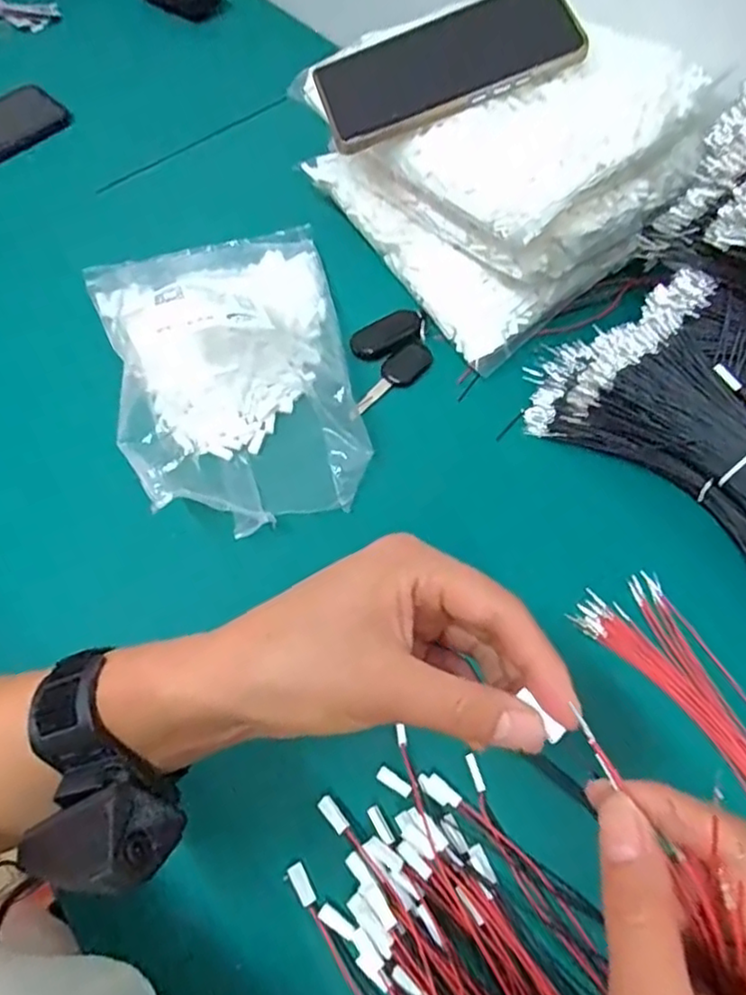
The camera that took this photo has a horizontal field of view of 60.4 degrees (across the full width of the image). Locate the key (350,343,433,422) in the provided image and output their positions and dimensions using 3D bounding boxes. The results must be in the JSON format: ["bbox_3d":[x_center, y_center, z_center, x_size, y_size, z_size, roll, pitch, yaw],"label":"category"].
[{"bbox_3d":[0.009,-0.086,0.478,0.081,0.018,0.021,-40,69,-17],"label":"key"}]

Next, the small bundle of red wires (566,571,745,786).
[{"bbox_3d":[0.204,0.144,0.355,0.057,0.012,0.222,-28,66,-12],"label":"small bundle of red wires"}]

